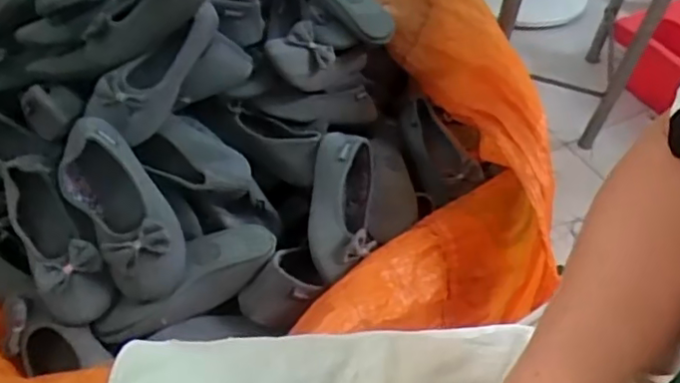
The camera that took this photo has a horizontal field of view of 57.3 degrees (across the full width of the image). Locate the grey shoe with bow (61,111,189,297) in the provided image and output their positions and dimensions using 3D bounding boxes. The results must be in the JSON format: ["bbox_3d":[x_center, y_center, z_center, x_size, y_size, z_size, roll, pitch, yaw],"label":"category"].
[{"bbox_3d":[-0.270,0.017,0.774,0.099,0.085,0.240,-27,80,-26],"label":"grey shoe with bow"}]

